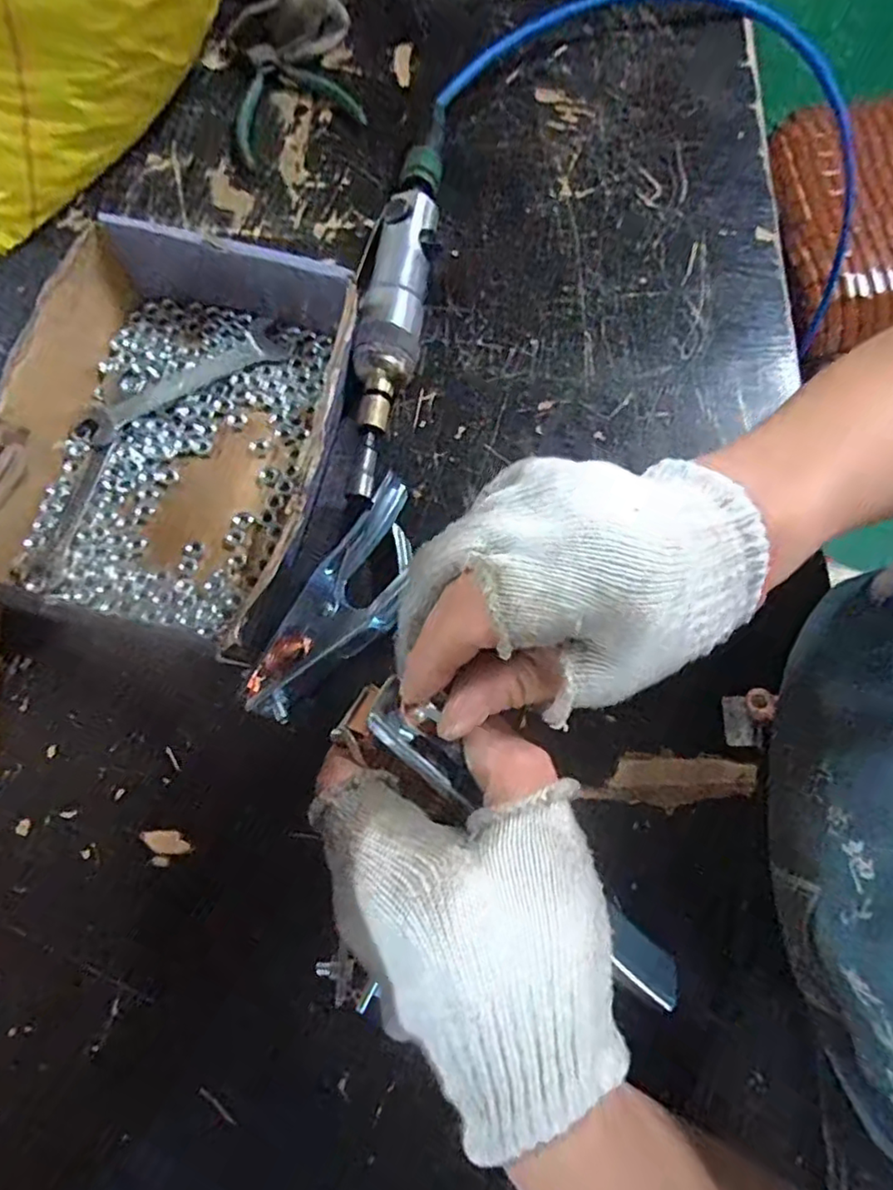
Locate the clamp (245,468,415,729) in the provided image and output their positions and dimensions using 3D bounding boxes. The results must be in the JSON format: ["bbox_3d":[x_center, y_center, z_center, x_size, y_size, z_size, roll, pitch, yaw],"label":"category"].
[{"bbox_3d":[-0.054,0.002,0.381,0.067,0.038,0.169,28,79,6],"label":"clamp"}]

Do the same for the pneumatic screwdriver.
[{"bbox_3d":[-0.034,-0.189,0.422,0.042,0.041,0.269,8,77,2],"label":"pneumatic screwdriver"}]

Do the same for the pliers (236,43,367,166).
[{"bbox_3d":[-0.123,-0.386,0.479,0.098,0.013,0.090,-22,78,-5],"label":"pliers"}]

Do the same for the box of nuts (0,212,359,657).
[{"bbox_3d":[-0.171,-0.100,0.391,0.194,0.062,0.258,18,78,4],"label":"box of nuts"}]

